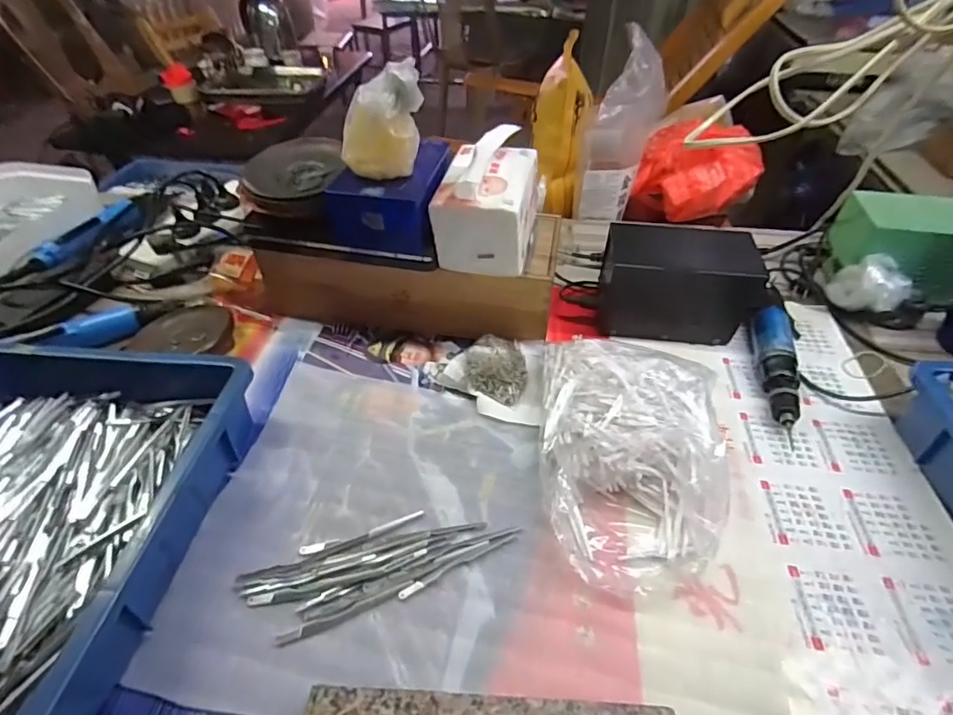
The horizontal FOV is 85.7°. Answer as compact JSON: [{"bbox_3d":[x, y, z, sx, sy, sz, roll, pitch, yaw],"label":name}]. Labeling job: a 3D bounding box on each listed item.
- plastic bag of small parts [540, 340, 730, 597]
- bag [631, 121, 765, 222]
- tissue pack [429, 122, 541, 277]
[{"bbox_3d":[0.142,0.079,0.454,0.166,0.072,0.240,6,42,5],"label":"plastic bag of small parts"},{"bbox_3d":[0.336,-0.283,0.779,0.170,0.105,0.124,16,46,16],"label":"bag"},{"bbox_3d":[0.016,-0.167,0.535,0.092,0.110,0.128,10,45,10],"label":"tissue pack"}]

